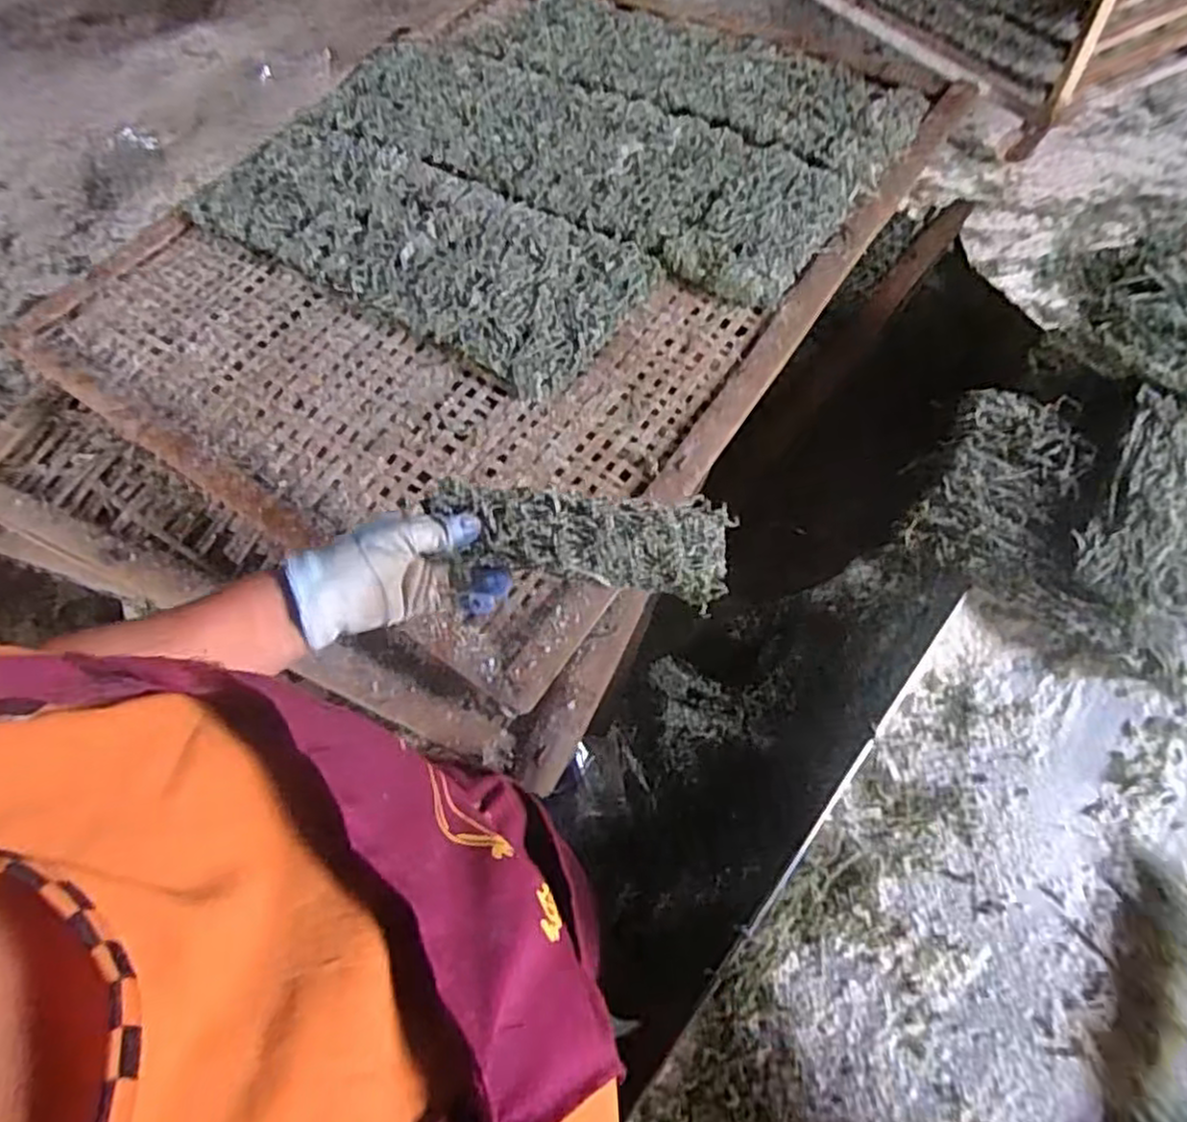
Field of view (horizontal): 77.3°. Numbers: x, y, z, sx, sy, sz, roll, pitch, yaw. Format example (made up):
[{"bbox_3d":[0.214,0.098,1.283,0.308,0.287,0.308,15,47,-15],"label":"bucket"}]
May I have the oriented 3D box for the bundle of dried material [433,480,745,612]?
[{"bbox_3d":[-0.010,-0.019,0.537,0.213,0.027,0.068,8,61,2],"label":"bundle of dried material"}]

